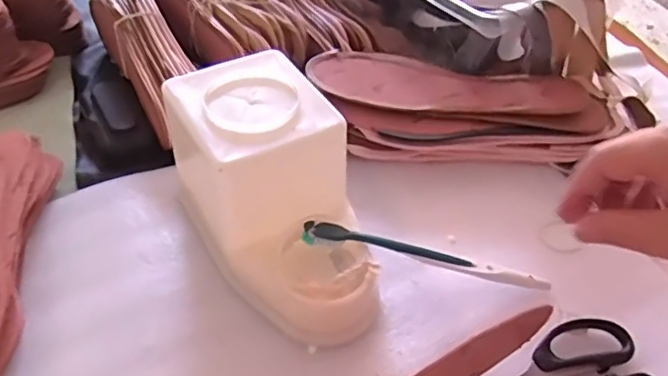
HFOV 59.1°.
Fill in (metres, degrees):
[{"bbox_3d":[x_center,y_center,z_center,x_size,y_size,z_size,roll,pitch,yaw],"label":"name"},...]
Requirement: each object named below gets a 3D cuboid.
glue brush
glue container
[{"bbox_3d":[0.069,0.050,0.424,0.186,0.012,0.014,14,43,-10],"label":"glue brush"},{"bbox_3d":[-0.043,0.007,0.422,0.104,0.114,0.193,-21,50,-21],"label":"glue container"}]

